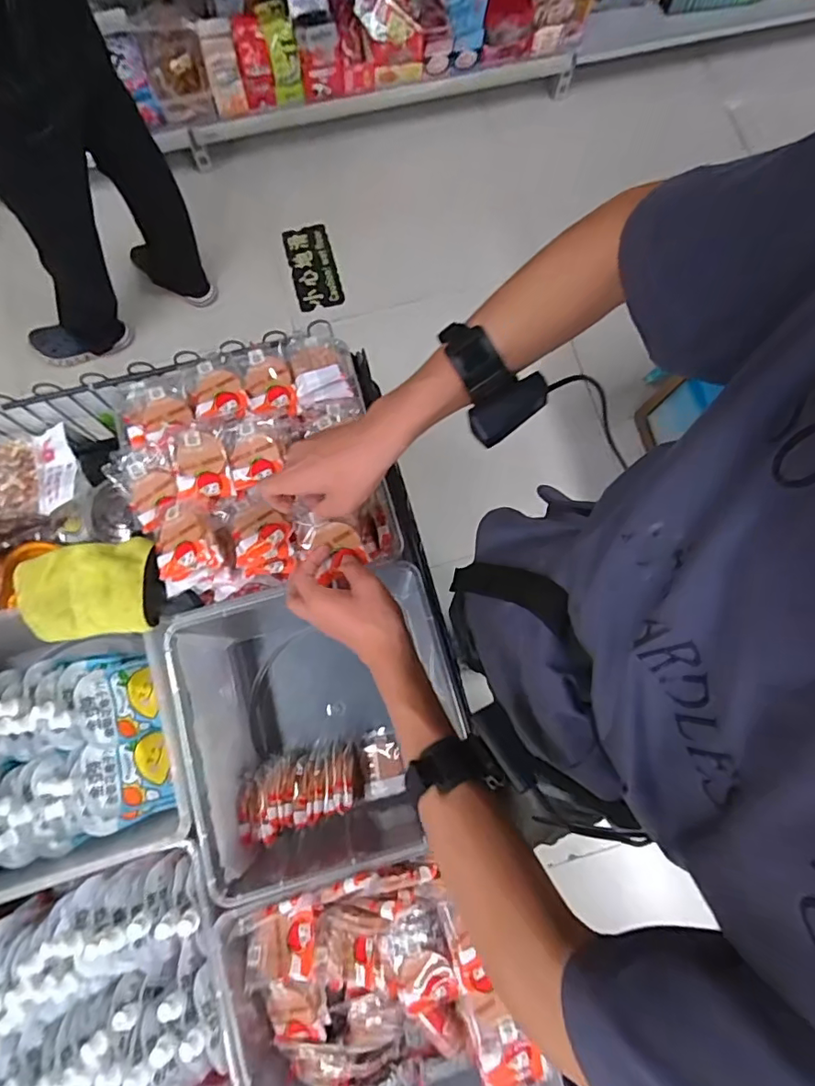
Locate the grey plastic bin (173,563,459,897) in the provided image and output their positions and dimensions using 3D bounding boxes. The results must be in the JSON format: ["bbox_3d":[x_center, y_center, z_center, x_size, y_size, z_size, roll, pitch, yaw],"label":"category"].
[{"bbox_3d":[-0.097,0.218,0.658,0.300,0.166,0.315,-15,79,-4],"label":"grey plastic bin"}]

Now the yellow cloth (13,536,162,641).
[{"bbox_3d":[-0.346,0.052,0.592,0.147,0.052,0.098,-5,78,-2],"label":"yellow cloth"}]

